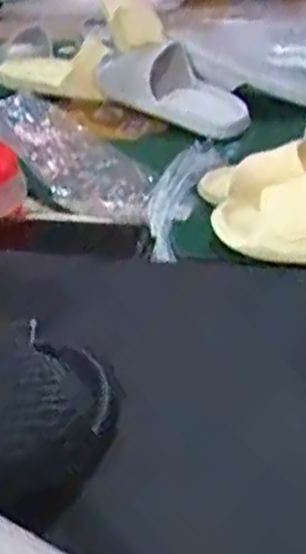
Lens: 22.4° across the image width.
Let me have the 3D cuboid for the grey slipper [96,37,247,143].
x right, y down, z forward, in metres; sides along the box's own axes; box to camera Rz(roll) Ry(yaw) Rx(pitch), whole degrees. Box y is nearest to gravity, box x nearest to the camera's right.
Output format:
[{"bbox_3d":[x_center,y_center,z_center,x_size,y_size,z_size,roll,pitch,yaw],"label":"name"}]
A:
[{"bbox_3d":[0.044,-0.306,1.265,0.278,0.089,0.102,32,42,24],"label":"grey slipper"}]

